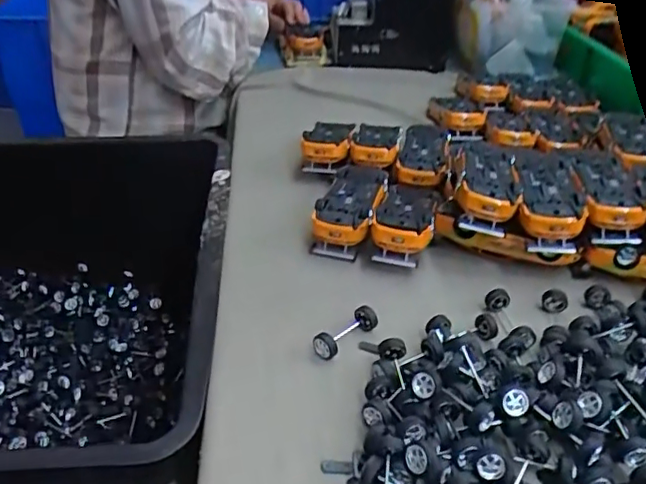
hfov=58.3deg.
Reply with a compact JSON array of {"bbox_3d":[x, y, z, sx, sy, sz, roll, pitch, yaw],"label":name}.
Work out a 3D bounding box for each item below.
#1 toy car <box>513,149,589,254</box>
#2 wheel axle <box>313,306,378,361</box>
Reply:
[{"bbox_3d":[0.208,-0.049,0.543,0.054,0.034,0.143,6,37,10],"label":"toy car"},{"bbox_3d":[0.018,0.069,0.443,0.056,0.019,0.017,-29,44,-32],"label":"wheel axle"}]

